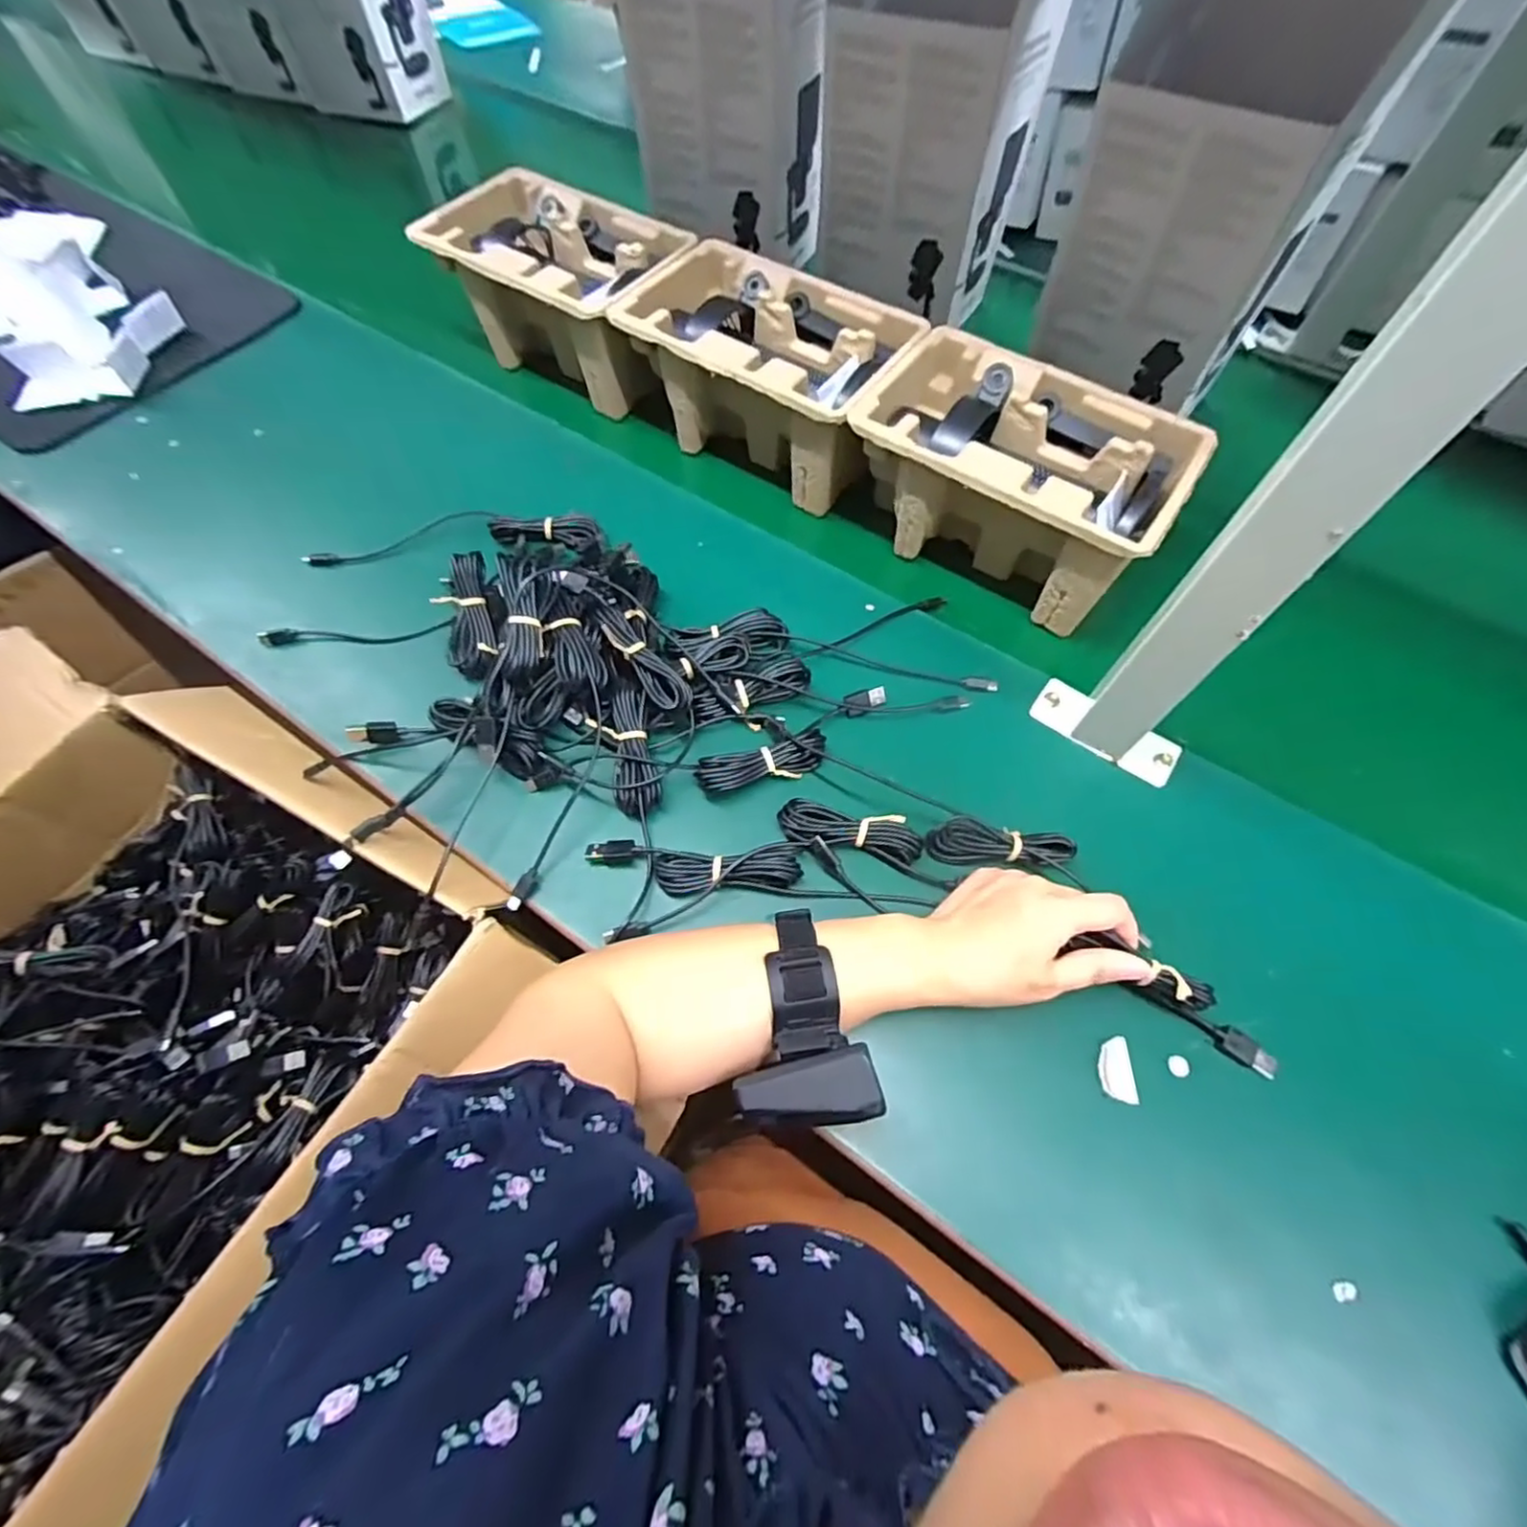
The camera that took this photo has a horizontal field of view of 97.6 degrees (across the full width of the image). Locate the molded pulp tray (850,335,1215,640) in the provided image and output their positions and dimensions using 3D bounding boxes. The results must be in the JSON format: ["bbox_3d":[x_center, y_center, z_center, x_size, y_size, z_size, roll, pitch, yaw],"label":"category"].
[{"bbox_3d":[0.193,-0.218,0.524,0.221,0.105,0.150,30,66,14],"label":"molded pulp tray"}]

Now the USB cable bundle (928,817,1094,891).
[{"bbox_3d":[0.152,0.056,0.430,0.091,0.023,0.028,9,63,4],"label":"USB cable bundle"}]

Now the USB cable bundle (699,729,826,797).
[{"bbox_3d":[0.000,-0.002,0.457,0.091,0.024,0.026,-16,64,-9],"label":"USB cable bundle"}]

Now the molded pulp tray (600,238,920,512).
[{"bbox_3d":[0.004,-0.332,0.587,0.242,0.113,0.152,32,67,15],"label":"molded pulp tray"}]

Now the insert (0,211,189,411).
[{"bbox_3d":[-0.729,-0.475,0.683,0.345,0.049,0.163,41,70,15],"label":"insert"}]

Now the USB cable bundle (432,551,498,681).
[{"bbox_3d":[-0.217,-0.109,0.492,0.037,0.014,0.091,-5,87,-3],"label":"USB cable bundle"}]

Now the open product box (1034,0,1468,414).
[{"bbox_3d":[0.339,-0.462,0.487,0.171,0.307,0.125,34,68,12],"label":"open product box"}]

